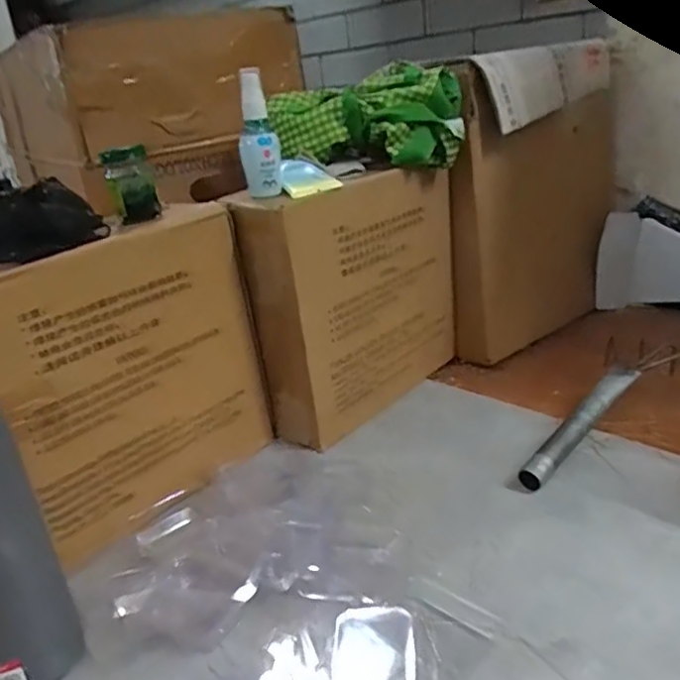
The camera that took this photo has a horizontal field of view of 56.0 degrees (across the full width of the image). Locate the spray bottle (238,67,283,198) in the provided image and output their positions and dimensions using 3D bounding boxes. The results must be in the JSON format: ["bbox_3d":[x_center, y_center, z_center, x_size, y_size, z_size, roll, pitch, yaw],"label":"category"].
[{"bbox_3d":[-0.081,-0.199,0.624,0.038,0.117,0.032,-9,23,-3],"label":"spray bottle"}]

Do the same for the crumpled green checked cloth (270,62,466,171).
[{"bbox_3d":[0.029,-0.247,0.729,0.213,0.094,0.098,2,25,21],"label":"crumpled green checked cloth"}]

